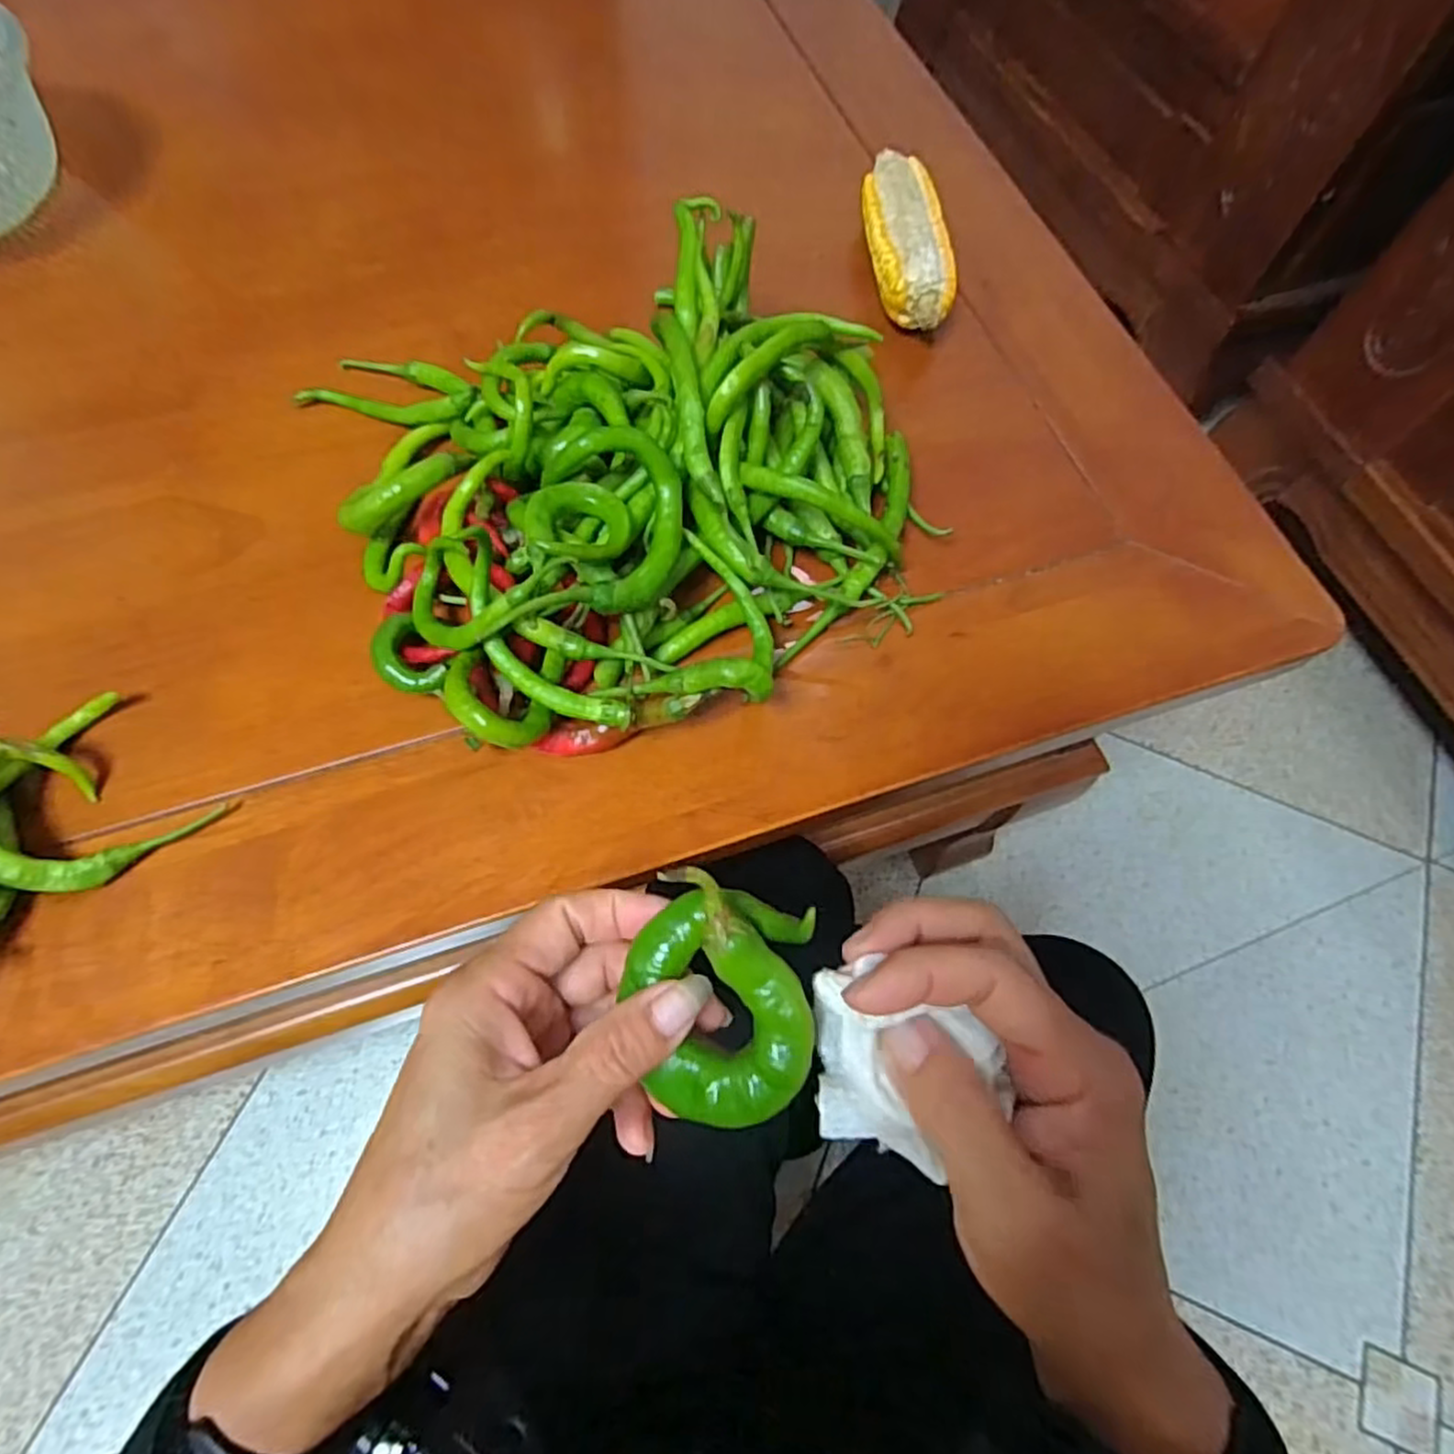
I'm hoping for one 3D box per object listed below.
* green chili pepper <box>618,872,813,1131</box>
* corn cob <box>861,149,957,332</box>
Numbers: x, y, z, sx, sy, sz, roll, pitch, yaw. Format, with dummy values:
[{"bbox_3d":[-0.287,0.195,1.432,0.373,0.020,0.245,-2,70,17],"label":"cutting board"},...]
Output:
[{"bbox_3d":[-0.002,0.078,0.210,0.058,0.034,0.062,1,66,-1],"label":"green chili pepper"},{"bbox_3d":[0.106,-0.288,0.443,0.045,0.036,0.134,-3,66,-3],"label":"corn cob"}]

